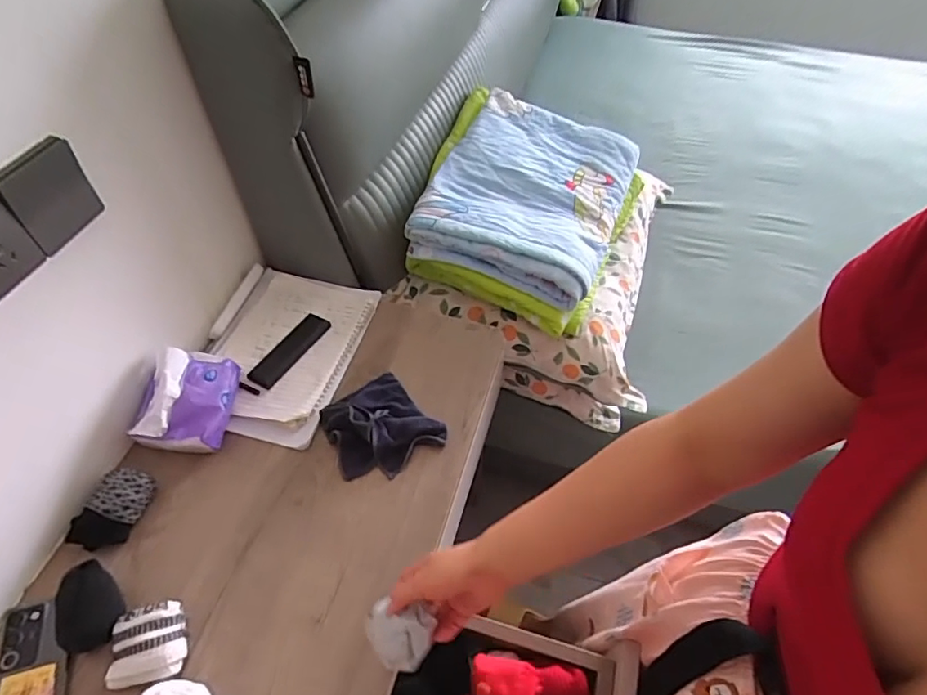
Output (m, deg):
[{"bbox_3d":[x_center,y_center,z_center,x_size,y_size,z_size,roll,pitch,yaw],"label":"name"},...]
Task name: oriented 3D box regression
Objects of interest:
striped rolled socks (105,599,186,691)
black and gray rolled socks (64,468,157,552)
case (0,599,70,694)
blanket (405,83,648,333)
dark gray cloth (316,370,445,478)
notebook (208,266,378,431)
[{"bbox_3d":[-0.330,0.309,0.561,0.073,0.033,0.070,-9,53,-7],"label":"striped rolled socks"},{"bbox_3d":[-0.418,0.198,0.648,0.064,0.060,0.093,15,54,12],"label":"black and gray rolled socks"},{"bbox_3d":[-0.449,0.340,0.554,0.068,0.009,0.158,-19,54,-14],"label":"case"},{"bbox_3d":[0.110,-0.272,1.007,0.355,0.163,0.430,20,55,15],"label":"blanket"},{"bbox_3d":[-0.118,0.102,0.736,0.136,0.033,0.137,-28,57,-20],"label":"dark gray cloth"},{"bbox_3d":[-0.266,-0.009,0.824,0.190,0.021,0.262,12,53,9],"label":"notebook"}]

